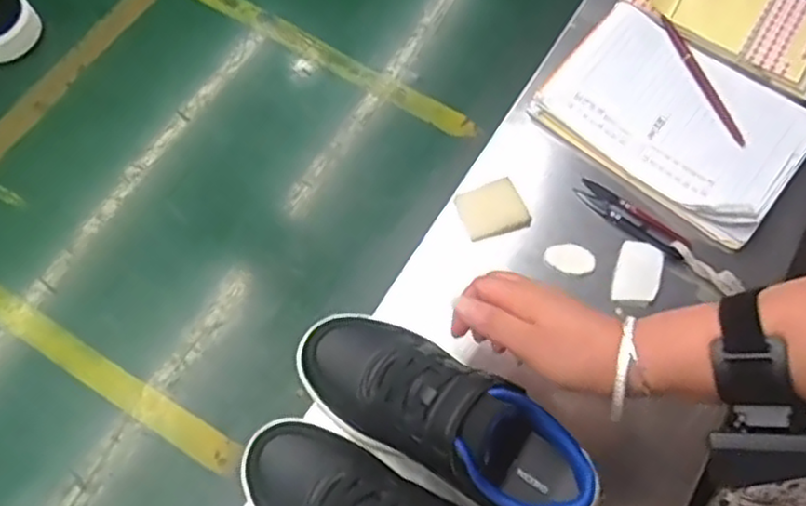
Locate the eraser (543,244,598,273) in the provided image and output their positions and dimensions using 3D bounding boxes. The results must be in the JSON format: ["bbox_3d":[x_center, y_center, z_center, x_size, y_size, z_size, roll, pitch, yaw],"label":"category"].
[{"bbox_3d":[0.136,0.005,0.572,0.040,0.005,0.023,13,67,5],"label":"eraser"}]

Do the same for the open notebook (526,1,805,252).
[{"bbox_3d":[0.237,-0.122,0.613,0.214,0.022,0.153,37,71,14],"label":"open notebook"}]

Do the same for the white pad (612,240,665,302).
[{"bbox_3d":[0.190,0.016,0.567,0.034,0.005,0.055,20,68,8],"label":"white pad"}]

